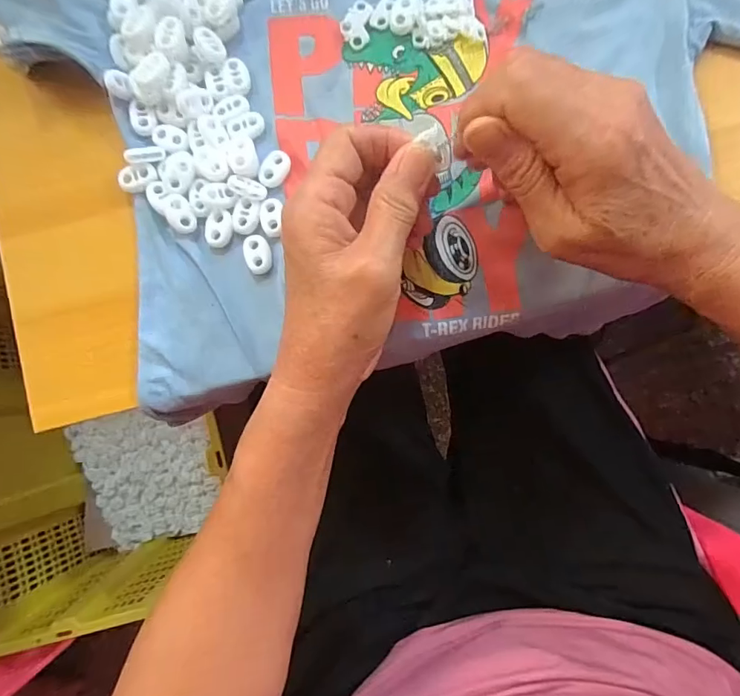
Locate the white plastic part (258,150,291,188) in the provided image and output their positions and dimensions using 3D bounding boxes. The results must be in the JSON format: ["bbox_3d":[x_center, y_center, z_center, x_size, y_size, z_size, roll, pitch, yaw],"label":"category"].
[{"bbox_3d":[-0.056,-0.105,0.272,0.015,0.004,0.022,30,89,2],"label":"white plastic part"}]

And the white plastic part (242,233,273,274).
[{"bbox_3d":[-0.065,-0.054,0.271,0.015,0.005,0.023,-15,88,1],"label":"white plastic part"}]

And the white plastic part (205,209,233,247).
[{"bbox_3d":[-0.089,-0.070,0.272,0.016,0.004,0.022,1,88,2],"label":"white plastic part"}]

